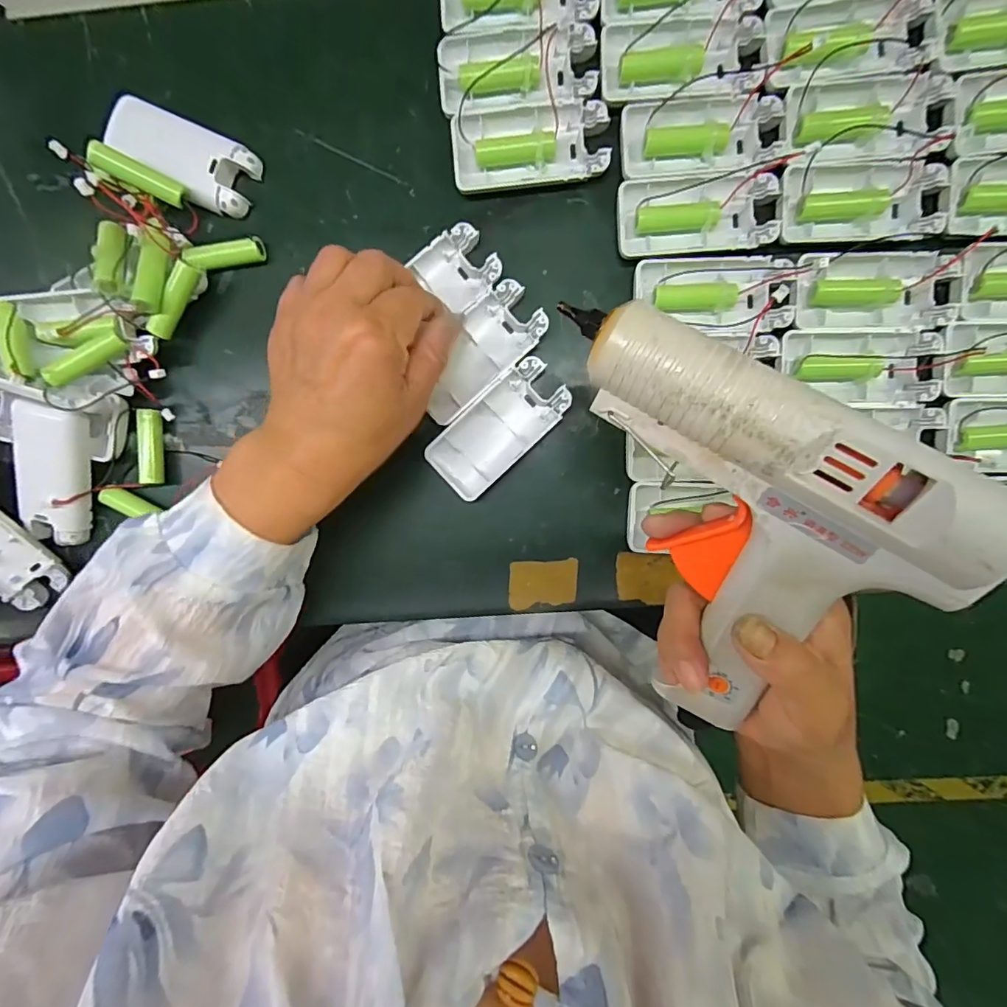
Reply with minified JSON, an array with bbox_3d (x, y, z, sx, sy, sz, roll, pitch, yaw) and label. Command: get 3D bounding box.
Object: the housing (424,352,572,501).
[{"bbox_3d":[-0.002,-0.048,0.325,0.094,0.014,0.045,-43,91,3],"label":"housing"}]

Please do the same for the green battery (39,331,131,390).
[{"bbox_3d":[-0.257,-0.089,0.309,0.050,0.013,0.012,-31,92,3],"label":"green battery"}]

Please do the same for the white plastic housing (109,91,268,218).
[{"bbox_3d":[-0.205,-0.224,0.322,0.091,0.022,0.044,29,93,0],"label":"white plastic housing"}]

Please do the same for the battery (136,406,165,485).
[{"bbox_3d":[-0.237,-0.038,0.338,0.012,0.011,0.050,0,93,2],"label":"battery"}]

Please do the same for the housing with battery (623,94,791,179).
[{"bbox_3d":[0.119,-0.221,0.304,0.094,0.017,0.042,-2,93,2],"label":"housing with battery"}]

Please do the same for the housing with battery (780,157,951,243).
[{"bbox_3d":[0.215,-0.183,0.302,0.092,0.017,0.050,1,93,1],"label":"housing with battery"}]

